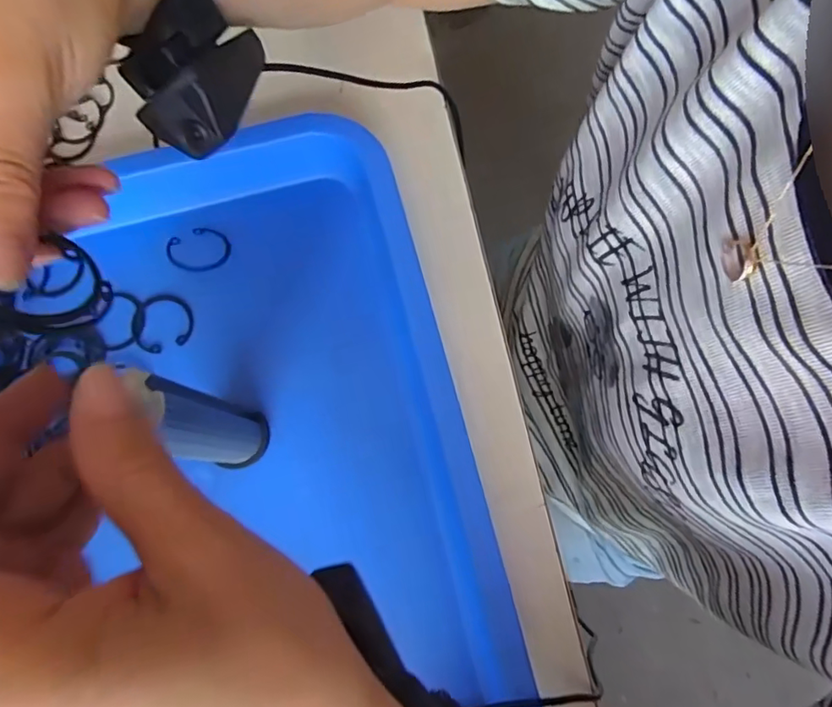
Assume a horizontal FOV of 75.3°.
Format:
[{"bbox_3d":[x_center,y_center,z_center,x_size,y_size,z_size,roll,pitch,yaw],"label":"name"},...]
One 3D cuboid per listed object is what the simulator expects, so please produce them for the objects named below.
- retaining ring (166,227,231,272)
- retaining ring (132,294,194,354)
[{"bbox_3d":[-0.133,-0.063,0.329,0.035,0.005,0.033,2,61,-3],"label":"retaining ring"},{"bbox_3d":[-0.154,-0.019,0.326,0.036,0.004,0.035,0,76,0],"label":"retaining ring"}]

